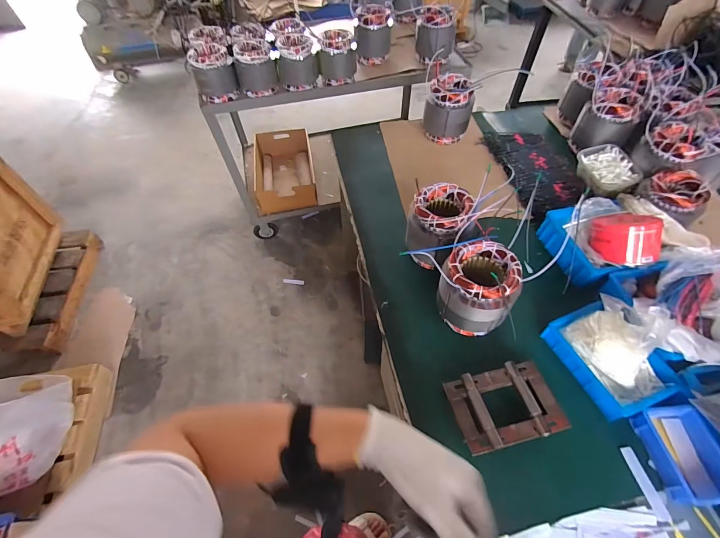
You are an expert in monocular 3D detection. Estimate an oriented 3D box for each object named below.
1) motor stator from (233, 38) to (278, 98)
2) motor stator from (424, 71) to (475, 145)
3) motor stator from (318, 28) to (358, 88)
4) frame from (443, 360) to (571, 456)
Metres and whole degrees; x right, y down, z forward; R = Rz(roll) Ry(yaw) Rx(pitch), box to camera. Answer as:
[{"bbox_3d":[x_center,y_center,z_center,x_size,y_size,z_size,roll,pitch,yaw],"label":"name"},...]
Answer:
[{"bbox_3d":[-0.403,-0.778,1.304,0.139,0.145,0.155,-15,56,-9],"label":"motor stator"},{"bbox_3d":[0.299,-0.539,1.146,0.154,0.167,0.131,10,56,8],"label":"motor stator"},{"bbox_3d":[-0.083,-0.832,1.342,0.131,0.158,0.131,3,55,4],"label":"motor stator"},{"bbox_3d":[0.279,0.263,0.654,0.199,0.047,0.138,-11,55,-6],"label":"frame"}]

